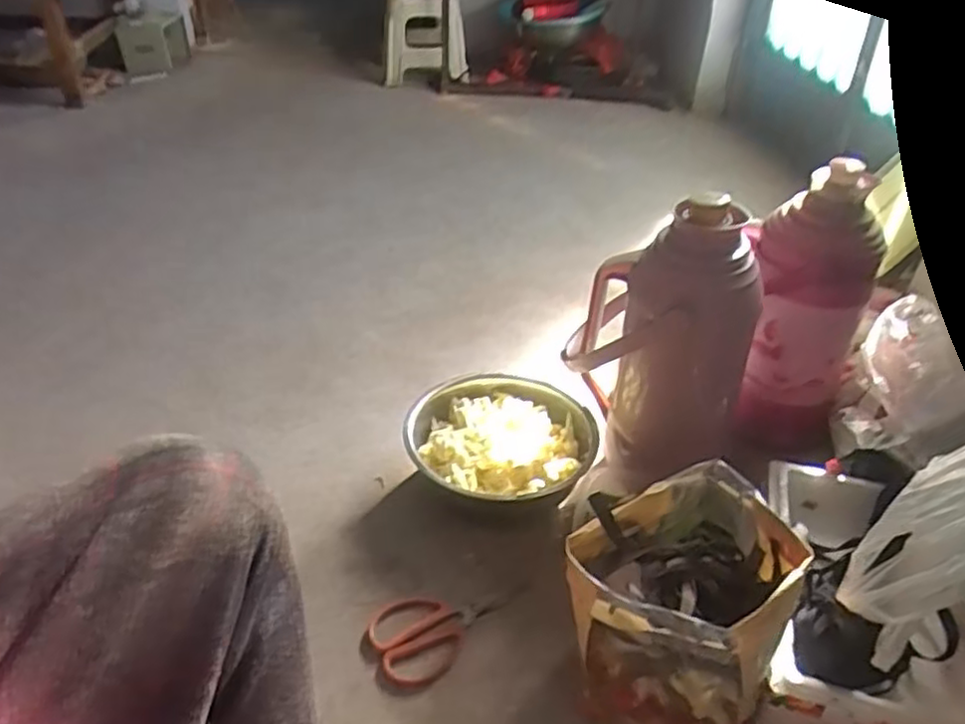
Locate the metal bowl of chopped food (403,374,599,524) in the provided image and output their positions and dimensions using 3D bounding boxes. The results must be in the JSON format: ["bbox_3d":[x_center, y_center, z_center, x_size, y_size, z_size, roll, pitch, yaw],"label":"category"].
[{"bbox_3d":[0.022,0.113,0.942,0.228,0.081,0.211,1,37,-1],"label":"metal bowl of chopped food"}]

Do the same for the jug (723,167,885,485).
[{"bbox_3d":[0.418,-0.040,0.945,0.133,0.389,0.127,4,36,6],"label":"jug"}]

